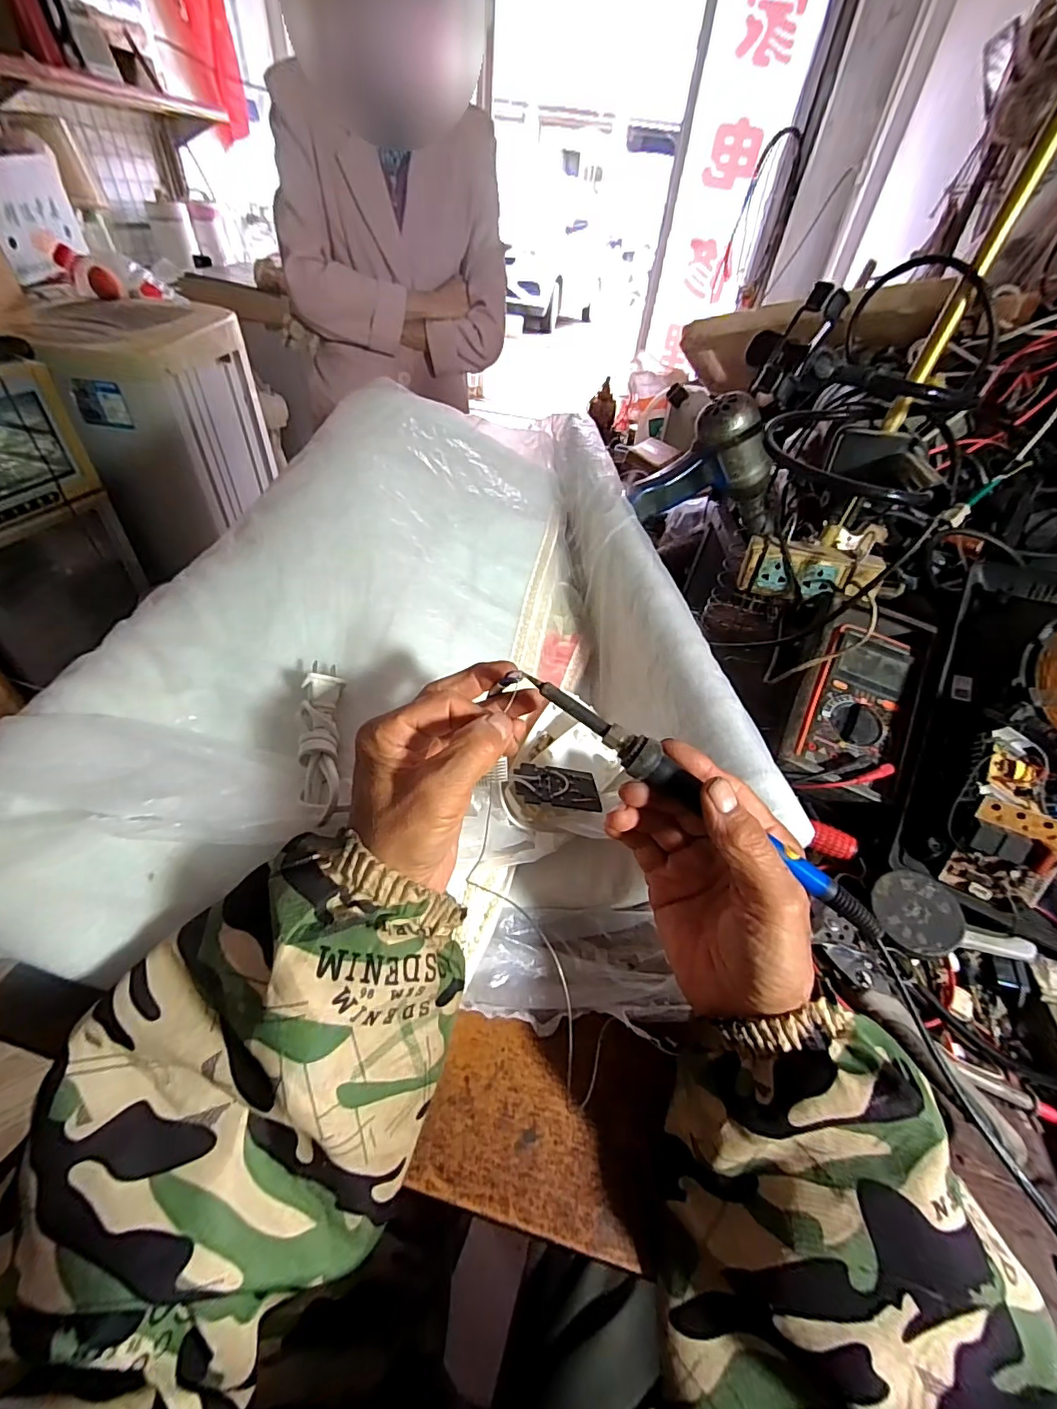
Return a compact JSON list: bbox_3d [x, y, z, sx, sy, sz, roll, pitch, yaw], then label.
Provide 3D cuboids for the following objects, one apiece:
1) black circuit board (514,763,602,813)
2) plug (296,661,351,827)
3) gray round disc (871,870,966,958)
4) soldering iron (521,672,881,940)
[{"bbox_3d":[0.022,0.059,0.381,0.059,0.012,0.041,6,44,-2],"label":"black circuit board"},{"bbox_3d":[-0.131,0.021,0.333,0.026,0.015,0.115,-6,59,-13],"label":"plug"},{"bbox_3d":[0.282,0.152,0.381,0.056,0.015,0.056,-5,57,8],"label":"gray round disc"},{"bbox_3d":[0.085,0.049,0.272,0.210,0.021,0.017,36,50,8],"label":"soldering iron"}]

